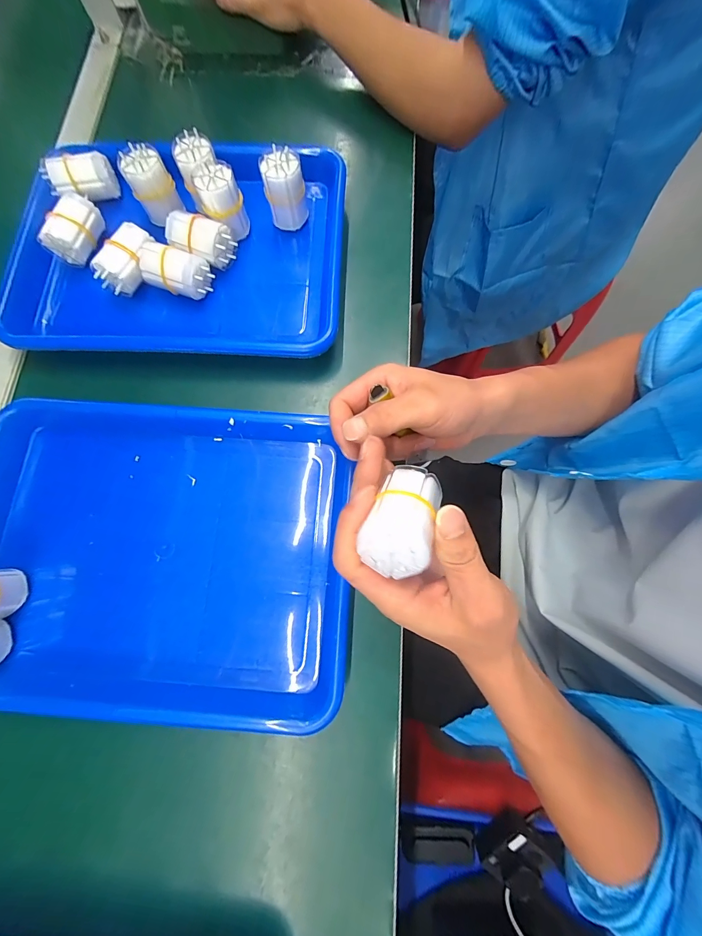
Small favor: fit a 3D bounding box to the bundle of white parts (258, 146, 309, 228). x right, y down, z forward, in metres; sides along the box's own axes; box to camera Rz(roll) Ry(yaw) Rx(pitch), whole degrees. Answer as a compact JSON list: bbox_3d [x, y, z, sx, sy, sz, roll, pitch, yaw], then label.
[{"bbox_3d":[-0.066,-0.276,0.353,0.039,0.066,0.033,-11,80,-1],"label":"bundle of white parts"}]

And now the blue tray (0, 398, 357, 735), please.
[{"bbox_3d":[-0.159,0.069,0.298,0.310,0.035,0.242,3,76,2],"label":"blue tray"}]

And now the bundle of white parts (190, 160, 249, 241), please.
[{"bbox_3d":[-0.128,-0.265,0.349,0.041,0.053,0.041,-21,78,-3],"label":"bundle of white parts"}]

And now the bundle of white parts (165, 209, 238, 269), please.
[{"bbox_3d":[-0.152,-0.230,0.348,0.061,0.028,0.035,24,81,5],"label":"bundle of white parts"}]

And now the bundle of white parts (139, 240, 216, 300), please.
[{"bbox_3d":[-0.173,-0.194,0.349,0.066,0.041,0.041,17,79,5],"label":"bundle of white parts"}]

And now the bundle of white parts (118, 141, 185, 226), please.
[{"bbox_3d":[-0.201,-0.285,0.351,0.039,0.054,0.033,-31,81,-5],"label":"bundle of white parts"}]

